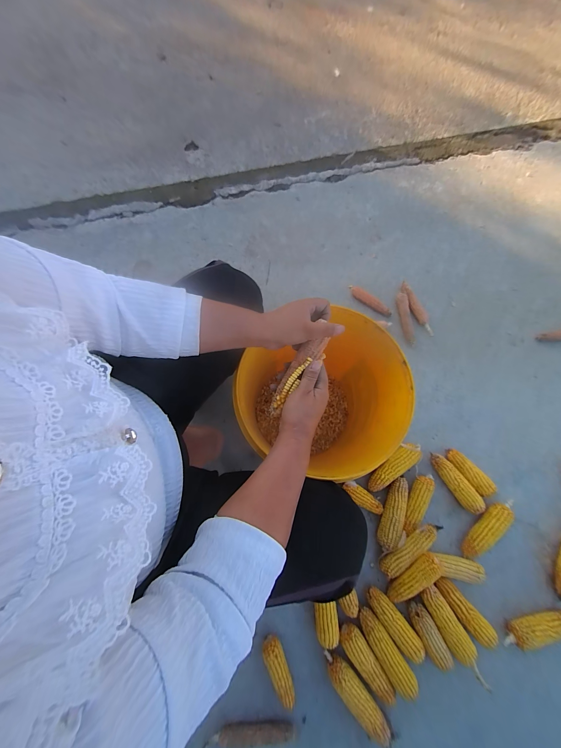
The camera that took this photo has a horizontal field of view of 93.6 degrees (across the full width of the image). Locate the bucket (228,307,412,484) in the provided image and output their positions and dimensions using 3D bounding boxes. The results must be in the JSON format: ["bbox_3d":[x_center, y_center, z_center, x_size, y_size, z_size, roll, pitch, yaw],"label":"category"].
[{"bbox_3d":[0.073,0.052,0.600,0.288,0.327,0.256,6,75,-1],"label":"bucket"}]

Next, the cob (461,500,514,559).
[{"bbox_3d":[0.551,0.406,0.701,0.196,0.049,0.055,-43,81,-12],"label":"cob"}]

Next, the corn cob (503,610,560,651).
[{"bbox_3d":[0.642,0.622,0.650,0.196,0.051,0.045,-11,76,-5],"label":"corn cob"}]

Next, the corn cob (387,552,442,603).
[{"bbox_3d":[0.317,0.491,0.631,0.045,0.042,0.148,44,101,10],"label":"corn cob"}]

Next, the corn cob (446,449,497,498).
[{"bbox_3d":[0.526,0.275,0.732,0.058,0.041,0.151,-34,80,-10],"label":"corn cob"}]

